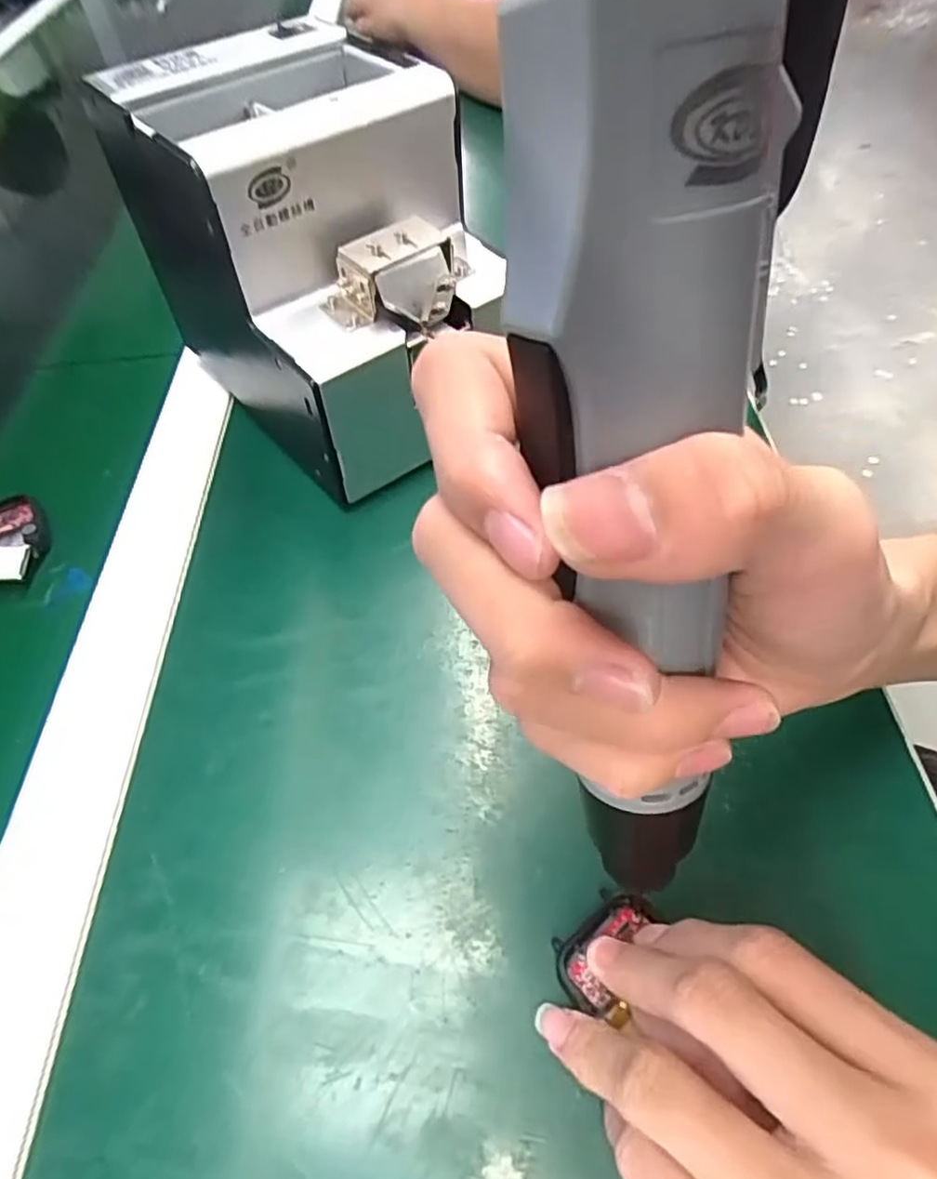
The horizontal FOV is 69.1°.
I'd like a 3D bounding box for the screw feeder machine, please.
[{"bbox_3d":[-0.071,-0.164,0.343,0.121,0.151,0.170,-35,59,-19],"label":"screw feeder machine"}]

